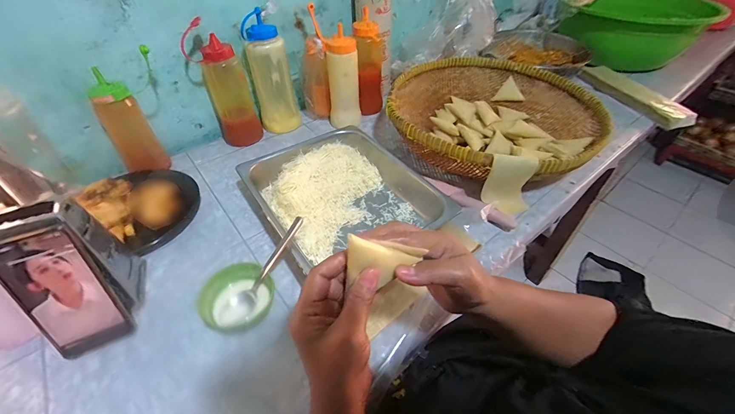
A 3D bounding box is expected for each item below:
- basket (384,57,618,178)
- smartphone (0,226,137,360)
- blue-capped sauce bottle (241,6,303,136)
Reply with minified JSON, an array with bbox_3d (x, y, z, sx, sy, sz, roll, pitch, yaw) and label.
[{"bbox_3d":[0.265,-0.193,0.693,0.429,0.093,0.420,1,45,-1],"label":"basket"},{"bbox_3d":[-0.351,0.105,0.372,0.078,0.164,0.013,-21,28,-21],"label":"smartphone"},{"bbox_3d":[-0.213,-0.290,0.722,0.094,0.228,0.070,-9,46,-10],"label":"blue-capped sauce bottle"}]

